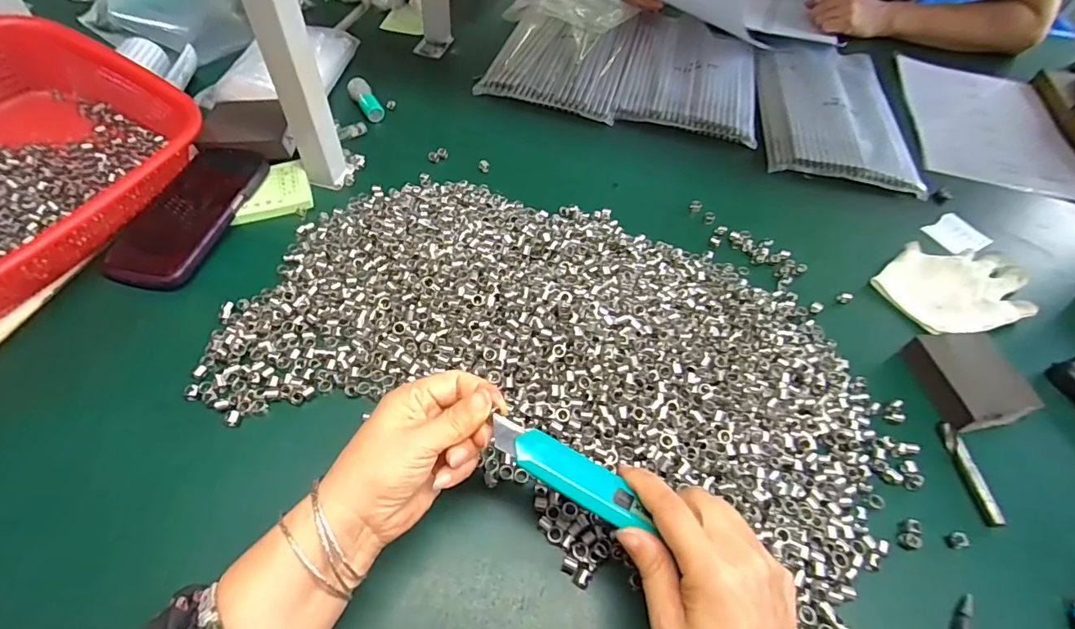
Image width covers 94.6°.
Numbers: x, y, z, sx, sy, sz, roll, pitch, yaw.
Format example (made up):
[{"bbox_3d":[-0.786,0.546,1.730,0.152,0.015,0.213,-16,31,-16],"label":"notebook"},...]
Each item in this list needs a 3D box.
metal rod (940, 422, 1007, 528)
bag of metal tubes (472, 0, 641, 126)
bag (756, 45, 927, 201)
[{"bbox_3d":[0.330,0.119,0.377,0.011,0.009,0.077,6,53,-1],"label":"metal rod"},{"bbox_3d":[0.040,-0.404,0.726,0.191,0.022,0.331,13,53,5],"label":"bag of metal tubes"},{"bbox_3d":[0.397,-0.288,0.679,0.188,0.018,0.304,10,53,2],"label":"bag"}]

